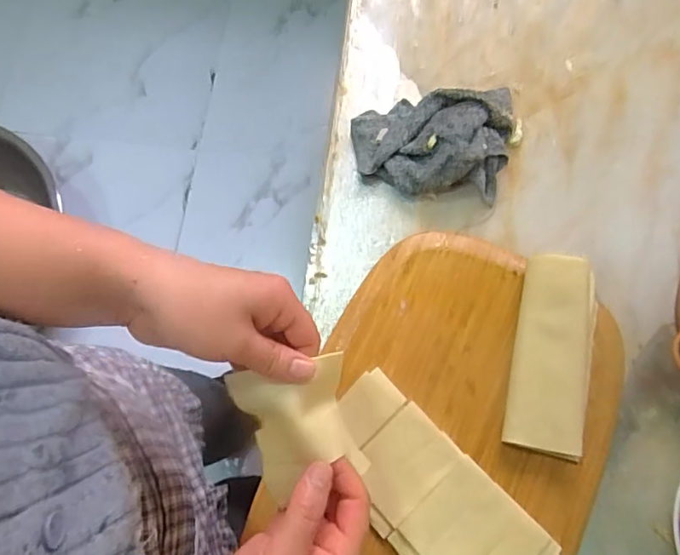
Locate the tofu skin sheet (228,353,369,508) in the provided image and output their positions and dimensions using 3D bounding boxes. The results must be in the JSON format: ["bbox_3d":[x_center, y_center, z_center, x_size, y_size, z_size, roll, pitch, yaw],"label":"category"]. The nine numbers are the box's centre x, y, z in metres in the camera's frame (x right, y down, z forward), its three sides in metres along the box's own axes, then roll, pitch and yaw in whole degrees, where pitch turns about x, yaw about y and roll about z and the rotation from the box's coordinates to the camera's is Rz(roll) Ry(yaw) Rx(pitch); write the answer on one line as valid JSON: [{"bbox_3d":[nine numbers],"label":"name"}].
[{"bbox_3d":[-0.026,0.095,0.337,0.071,0.037,0.077,-13,75,-3],"label":"tofu skin sheet"}]

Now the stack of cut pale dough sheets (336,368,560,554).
[{"bbox_3d":[0.070,0.174,0.420,0.199,0.014,0.087,44,79,11],"label":"stack of cut pale dough sheets"}]

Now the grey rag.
[{"bbox_3d":[0.087,-0.134,0.504,0.149,0.042,0.109,9,75,3],"label":"grey rag"}]

